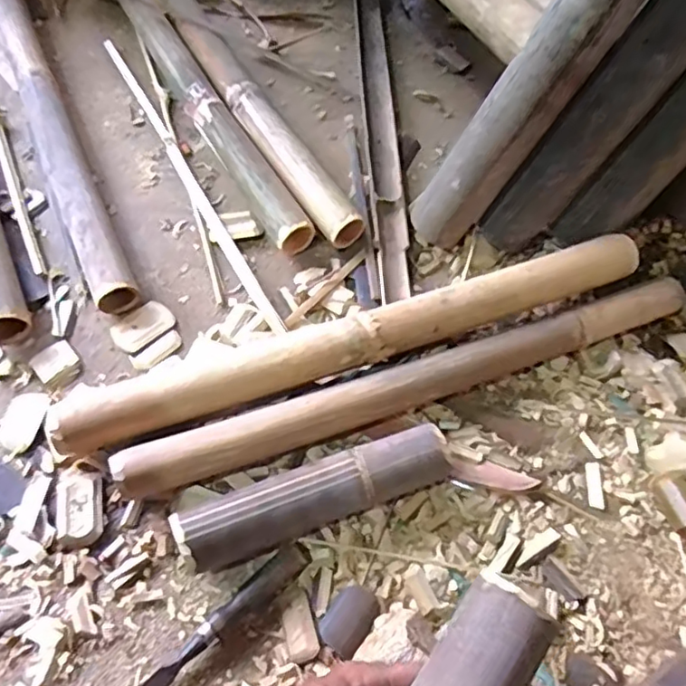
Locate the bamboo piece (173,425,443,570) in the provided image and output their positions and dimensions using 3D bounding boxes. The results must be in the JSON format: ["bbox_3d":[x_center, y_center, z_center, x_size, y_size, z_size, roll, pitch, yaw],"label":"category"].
[{"bbox_3d":[-0.022,0.147,0.582,0.256,0.062,0.054,-18,63,-14],"label":"bamboo piece"}]

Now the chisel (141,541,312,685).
[{"bbox_3d":[-0.125,0.263,0.531,0.238,0.022,0.025,-38,69,-22],"label":"chisel"}]

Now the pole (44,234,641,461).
[{"bbox_3d":[0.026,-0.013,0.640,0.649,0.044,0.059,-17,64,-13],"label":"pole"}]

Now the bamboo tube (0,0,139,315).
[{"bbox_3d":[-0.394,-0.298,0.811,0.052,0.060,0.630,-22,64,-15],"label":"bamboo tube"}]

